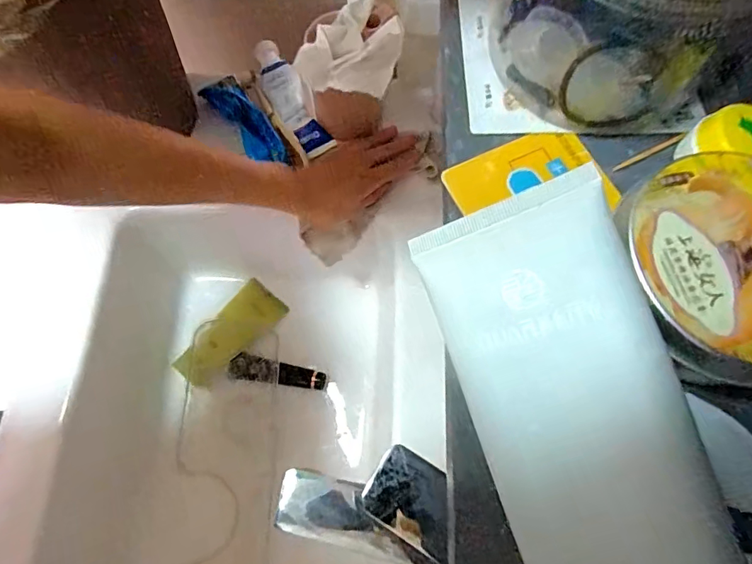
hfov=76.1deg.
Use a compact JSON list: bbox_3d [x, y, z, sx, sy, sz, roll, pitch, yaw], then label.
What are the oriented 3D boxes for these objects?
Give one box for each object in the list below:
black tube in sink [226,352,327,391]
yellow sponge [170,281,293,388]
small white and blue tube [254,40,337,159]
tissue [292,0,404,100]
[{"bbox_3d":[-0.127,0.118,0.627,0.126,0.017,0.033,8,70,2],"label":"black tube in sink"},{"bbox_3d":[-0.194,0.069,0.636,0.063,0.015,0.151,40,74,12],"label":"yellow sponge"},{"bbox_3d":[-0.107,-0.224,0.576,0.040,0.024,0.167,-28,73,-11],"label":"small white and blue tube"},{"bbox_3d":[-0.024,-0.237,0.473,0.097,0.041,0.133,12,70,3],"label":"tissue"}]

